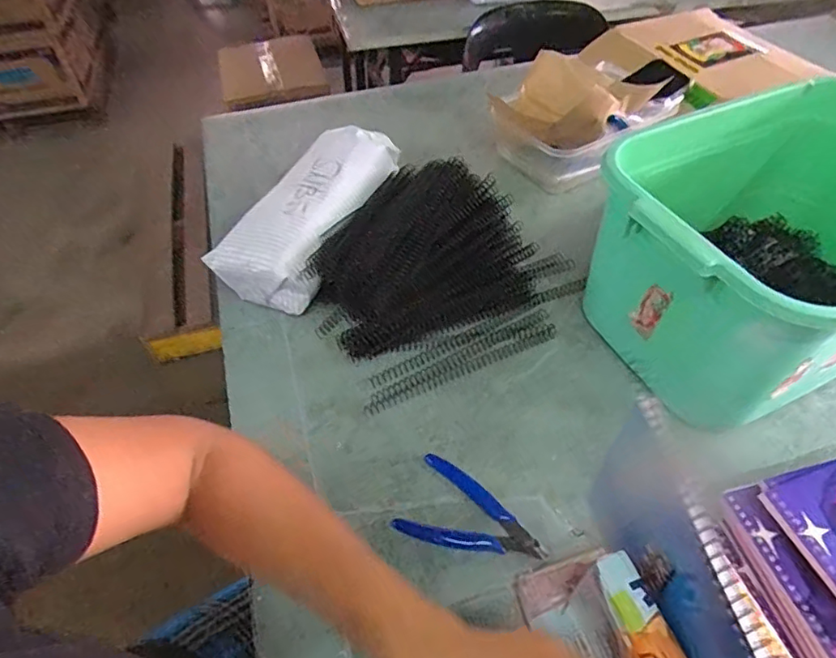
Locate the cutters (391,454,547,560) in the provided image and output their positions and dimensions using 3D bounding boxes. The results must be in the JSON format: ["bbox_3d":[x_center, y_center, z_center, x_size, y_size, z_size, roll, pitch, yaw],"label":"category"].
[{"bbox_3d":[0.048,0.157,0.458,0.117,0.006,0.072,20,52,18],"label":"cutters"}]

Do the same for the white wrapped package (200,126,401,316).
[{"bbox_3d":[-0.116,-0.129,0.657,0.119,0.105,0.262,19,52,18],"label":"white wrapped package"}]

